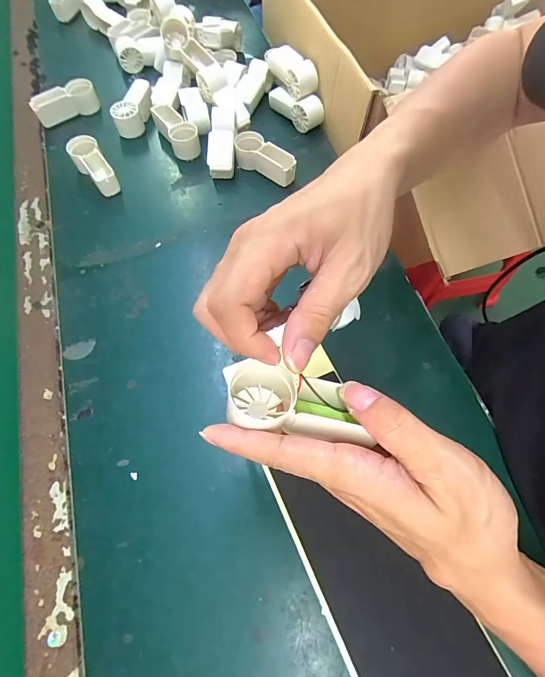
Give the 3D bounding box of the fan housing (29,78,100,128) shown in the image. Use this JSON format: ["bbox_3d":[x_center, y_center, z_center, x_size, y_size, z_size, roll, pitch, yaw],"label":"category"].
[{"bbox_3d":[-0.310,-0.354,0.534,0.091,0.032,0.041,-31,69,-13],"label":"fan housing"}]

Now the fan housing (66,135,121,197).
[{"bbox_3d":[-0.238,-0.228,0.476,0.040,0.035,0.091,-28,68,-12],"label":"fan housing"}]

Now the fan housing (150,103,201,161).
[{"bbox_3d":[-0.136,-0.296,0.509,0.042,0.035,0.094,-26,68,-11],"label":"fan housing"}]

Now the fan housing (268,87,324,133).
[{"bbox_3d":[0.033,-0.340,0.519,0.027,0.044,0.094,-36,70,-15],"label":"fan housing"}]

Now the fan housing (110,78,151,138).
[{"bbox_3d":[-0.202,-0.339,0.523,0.037,0.034,0.089,15,79,7],"label":"fan housing"}]

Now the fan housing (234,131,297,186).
[{"bbox_3d":[-0.011,-0.240,0.480,0.038,0.035,0.091,-41,71,-17],"label":"fan housing"}]

